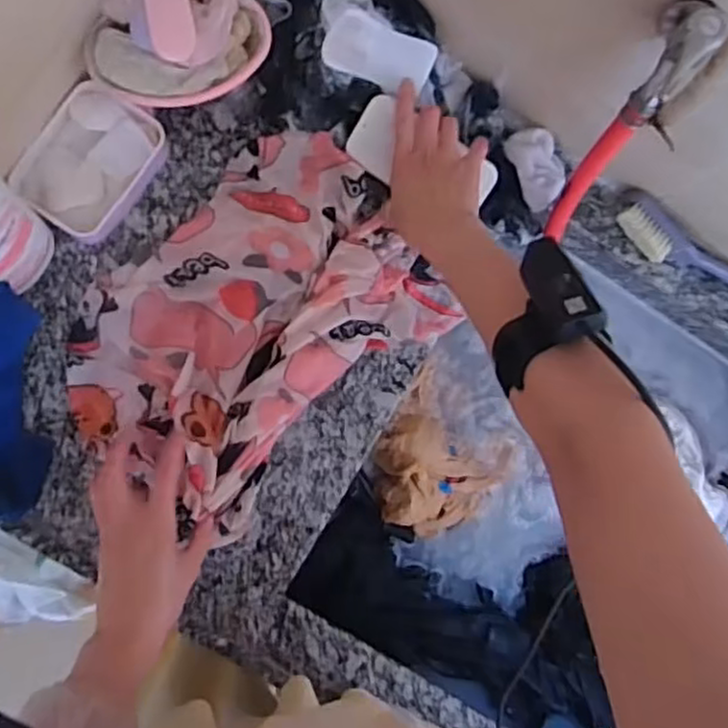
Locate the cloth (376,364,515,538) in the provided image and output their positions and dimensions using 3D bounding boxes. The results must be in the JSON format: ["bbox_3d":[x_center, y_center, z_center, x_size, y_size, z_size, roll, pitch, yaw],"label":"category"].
[{"bbox_3d":[0.085,0.116,0.798,0.150,0.060,0.152,38,82,-4],"label":"cloth"}]

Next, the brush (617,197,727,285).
[{"bbox_3d":[0.358,-0.095,0.744,0.220,0.051,0.044,31,82,-5],"label":"brush"}]

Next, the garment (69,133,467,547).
[{"bbox_3d":[-0.097,-0.039,0.658,0.328,0.045,0.240,-43,93,-9],"label":"garment"}]

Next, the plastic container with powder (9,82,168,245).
[{"bbox_3d":[-0.244,-0.182,0.642,0.089,0.037,0.128,33,82,-5],"label":"plastic container with powder"}]

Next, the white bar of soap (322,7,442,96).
[{"bbox_3d":[0.015,-0.293,0.673,0.100,0.020,0.052,16,118,-10],"label":"white bar of soap"}]

